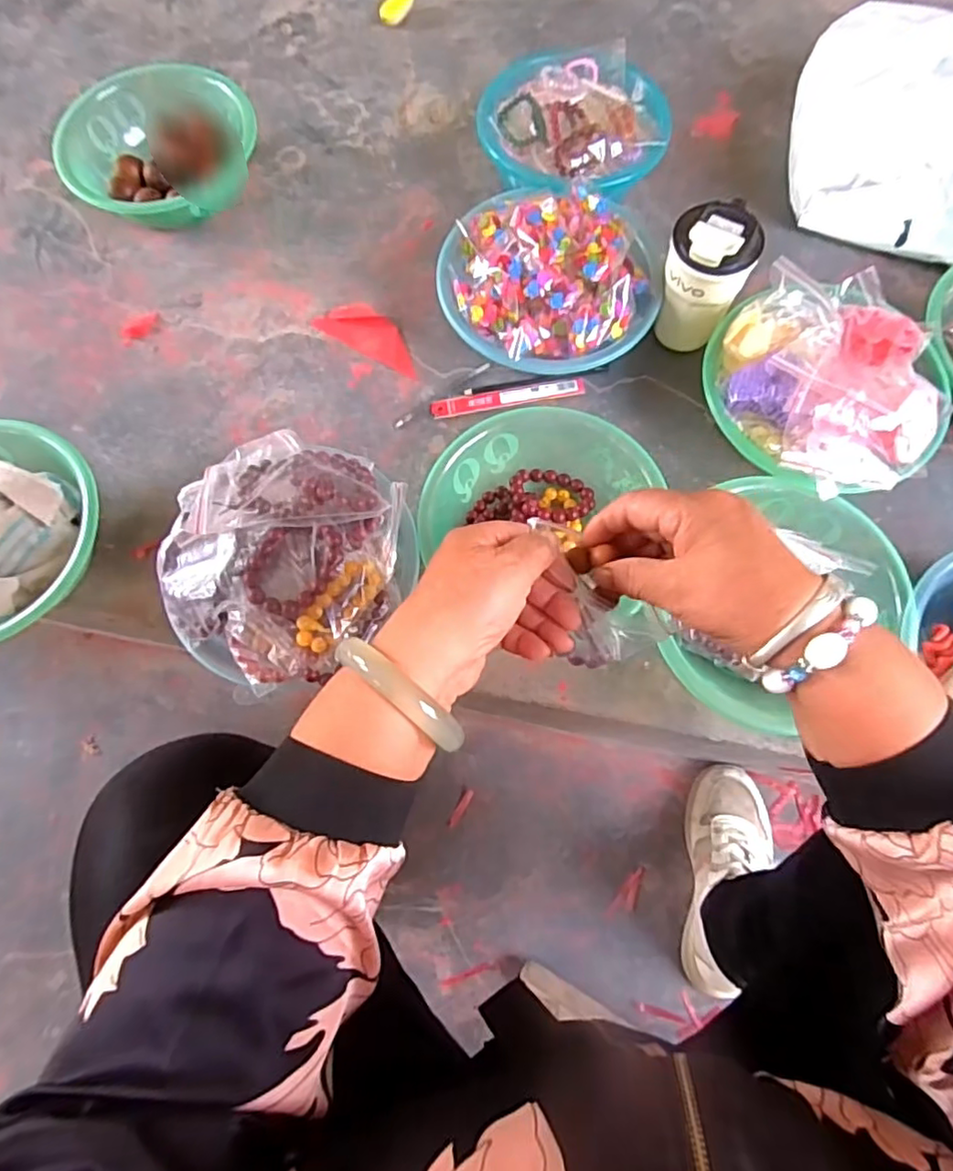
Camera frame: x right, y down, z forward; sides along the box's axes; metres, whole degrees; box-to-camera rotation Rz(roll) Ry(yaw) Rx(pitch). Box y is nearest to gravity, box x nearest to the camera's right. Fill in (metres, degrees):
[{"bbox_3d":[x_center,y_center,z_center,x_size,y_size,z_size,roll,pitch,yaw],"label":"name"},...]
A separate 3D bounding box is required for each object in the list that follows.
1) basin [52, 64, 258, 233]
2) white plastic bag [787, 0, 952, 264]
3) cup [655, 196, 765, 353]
[{"bbox_3d":[-0.388,-0.543,0.760,0.228,0.074,0.199,-1,73,1],"label":"basin"},{"bbox_3d":[0.543,-0.546,0.742,0.285,0.094,0.296,14,74,5],"label":"white plastic bag"},{"bbox_3d":[0.237,-0.322,0.651,0.081,0.150,0.081,0,73,1],"label":"cup"}]

